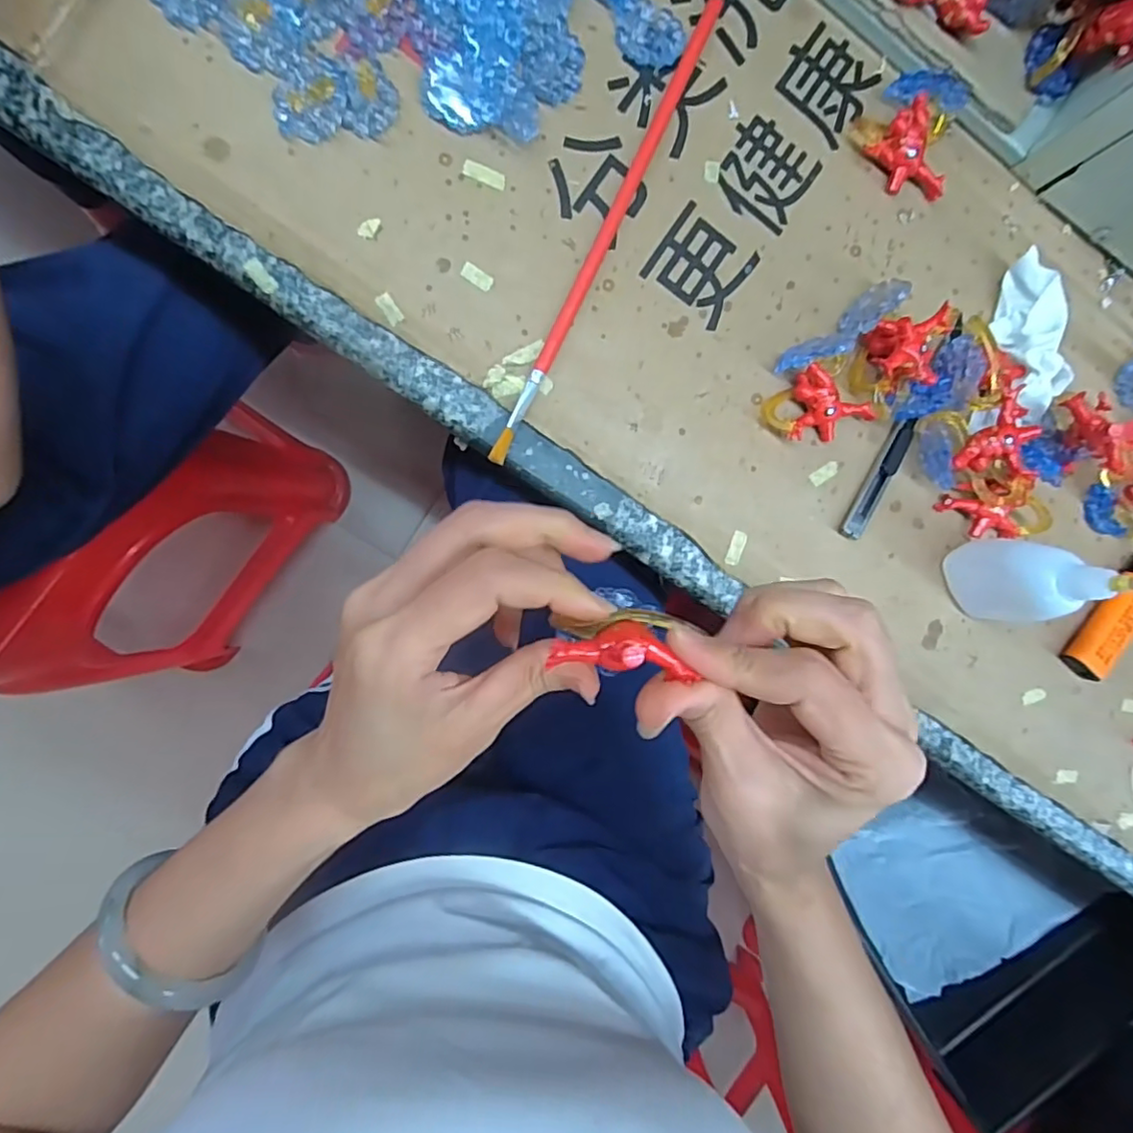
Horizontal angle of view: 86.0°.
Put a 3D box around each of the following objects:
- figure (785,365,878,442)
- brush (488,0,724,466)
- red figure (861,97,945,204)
[{"bbox_3d":[0.142,-0.083,0.325,0.044,0.016,0.036,10,92,-8],"label":"figure"},{"bbox_3d":[0.021,-0.171,0.306,0.008,0.014,0.263,26,90,-8],"label":"brush"},{"bbox_3d":[0.186,-0.217,0.323,0.046,0.014,0.034,44,87,-8],"label":"red figure"}]

